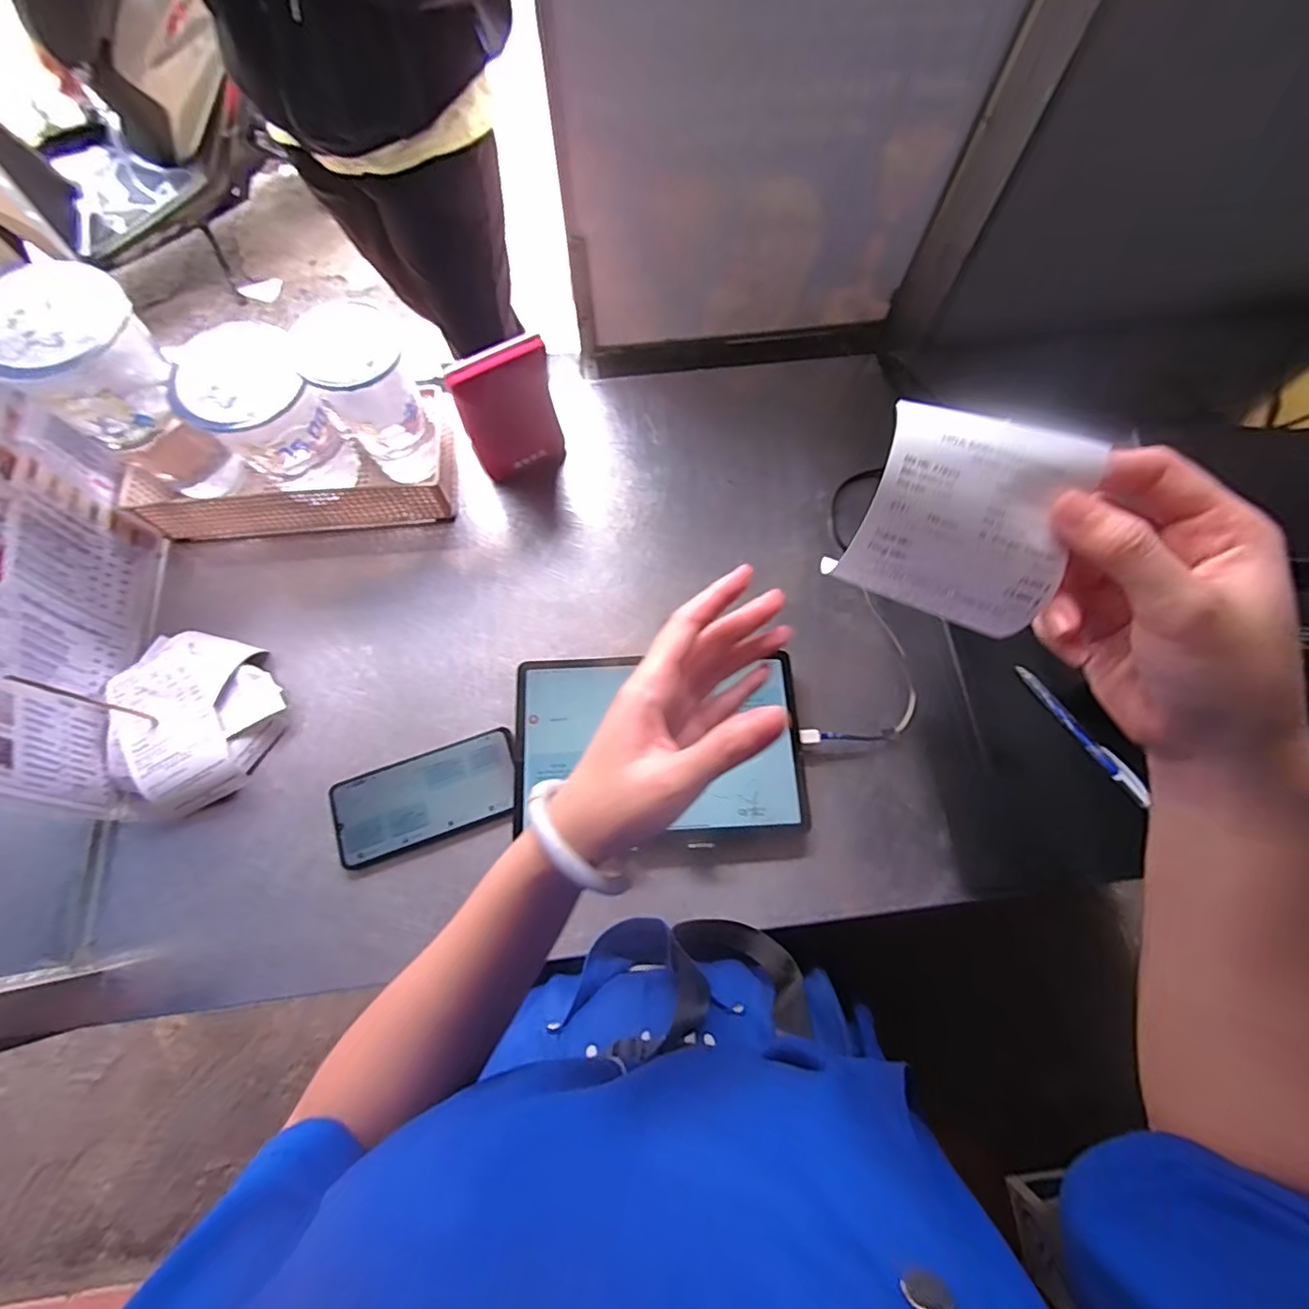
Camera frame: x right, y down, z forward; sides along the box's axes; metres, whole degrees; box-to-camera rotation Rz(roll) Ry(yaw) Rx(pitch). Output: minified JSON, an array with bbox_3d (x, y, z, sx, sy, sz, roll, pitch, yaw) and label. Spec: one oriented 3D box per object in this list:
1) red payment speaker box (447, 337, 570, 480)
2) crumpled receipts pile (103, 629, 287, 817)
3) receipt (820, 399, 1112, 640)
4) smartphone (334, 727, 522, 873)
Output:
[{"bbox_3d":[-0.137,-0.234,0.578,0.092,0.135,0.029,-33,76,-9],"label":"red payment speaker box"},{"bbox_3d":[-0.422,0.058,0.531,0.142,0.047,0.150,0,74,1],"label":"crumpled receipts pile"},{"bbox_3d":[0.116,-0.051,0.223,0.075,0.021,0.073,14,101,-2],"label":"receipt"},{"bbox_3d":[-0.201,0.126,0.522,0.161,0.010,0.077,-19,75,-5],"label":"smartphone"}]

